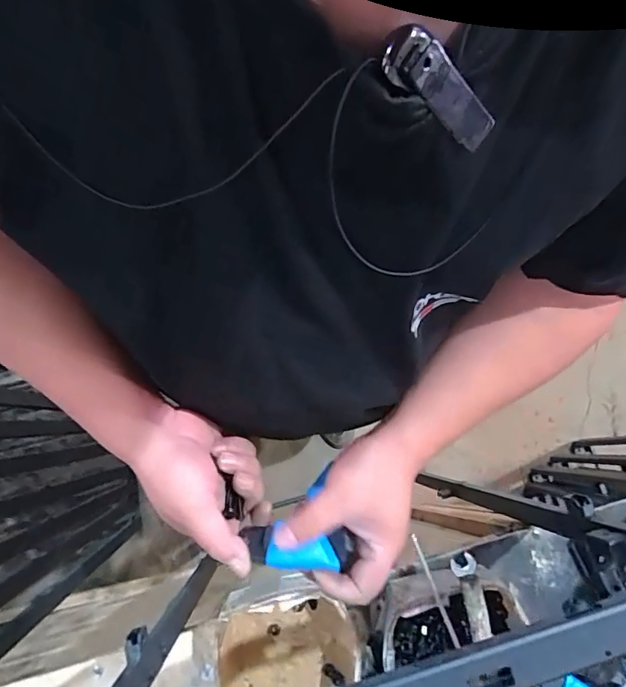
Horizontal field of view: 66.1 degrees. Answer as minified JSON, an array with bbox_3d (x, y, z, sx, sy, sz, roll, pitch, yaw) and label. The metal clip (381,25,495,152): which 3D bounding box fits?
[{"bbox_3d":[0.052,-0.102,0.195,0.056,0.007,0.020,35,107,-20],"label":"metal clip"}]

